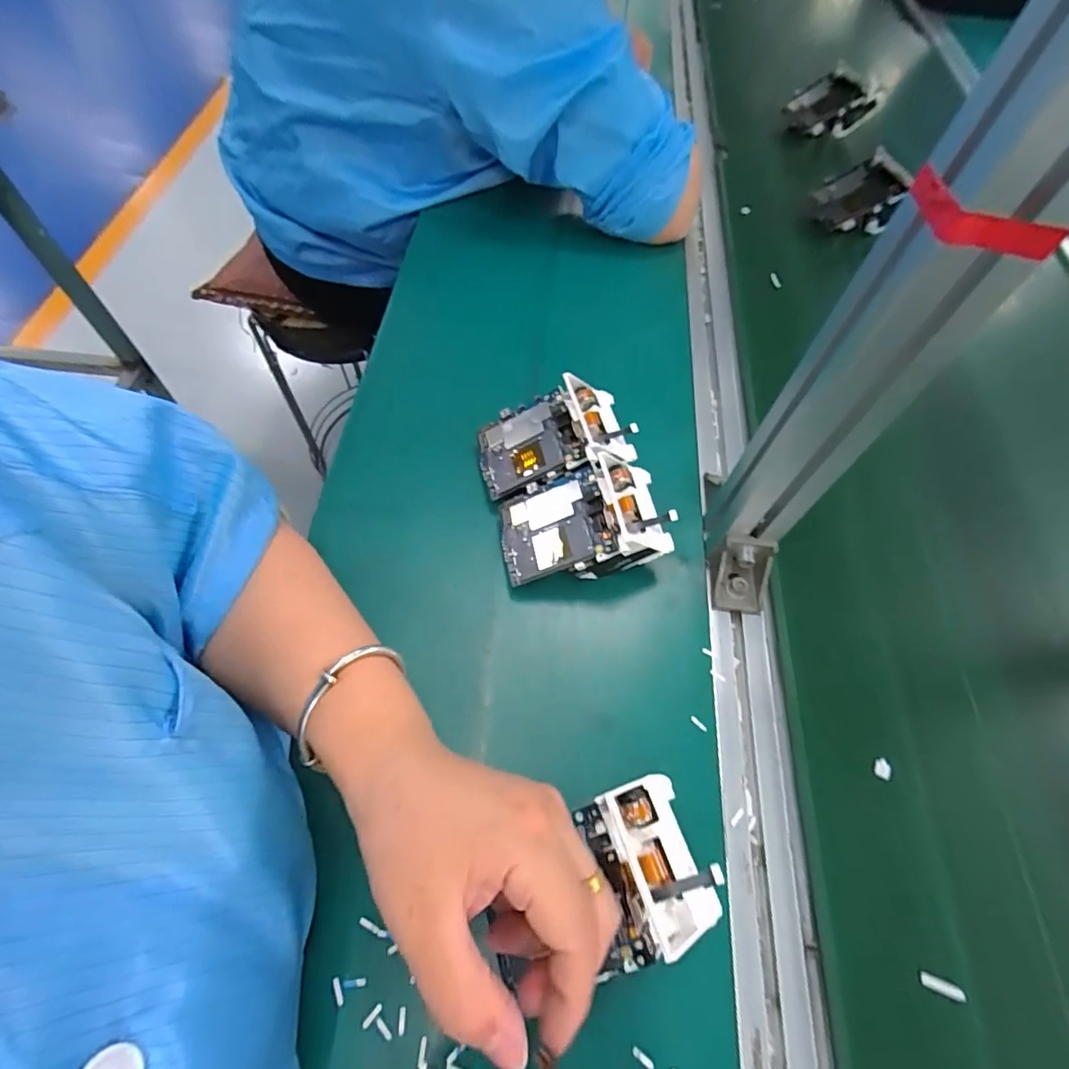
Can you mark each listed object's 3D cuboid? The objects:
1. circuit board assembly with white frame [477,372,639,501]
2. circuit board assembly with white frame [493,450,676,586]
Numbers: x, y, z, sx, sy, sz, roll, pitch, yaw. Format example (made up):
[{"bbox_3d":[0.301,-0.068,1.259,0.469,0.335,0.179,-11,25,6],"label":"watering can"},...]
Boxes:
[{"bbox_3d":[0.015,-0.074,0.415,0.114,0.040,0.075,-10,62,-9],"label":"circuit board assembly with white frame"},{"bbox_3d":[0.034,-0.007,0.385,0.112,0.048,0.077,-12,63,-10],"label":"circuit board assembly with white frame"}]

